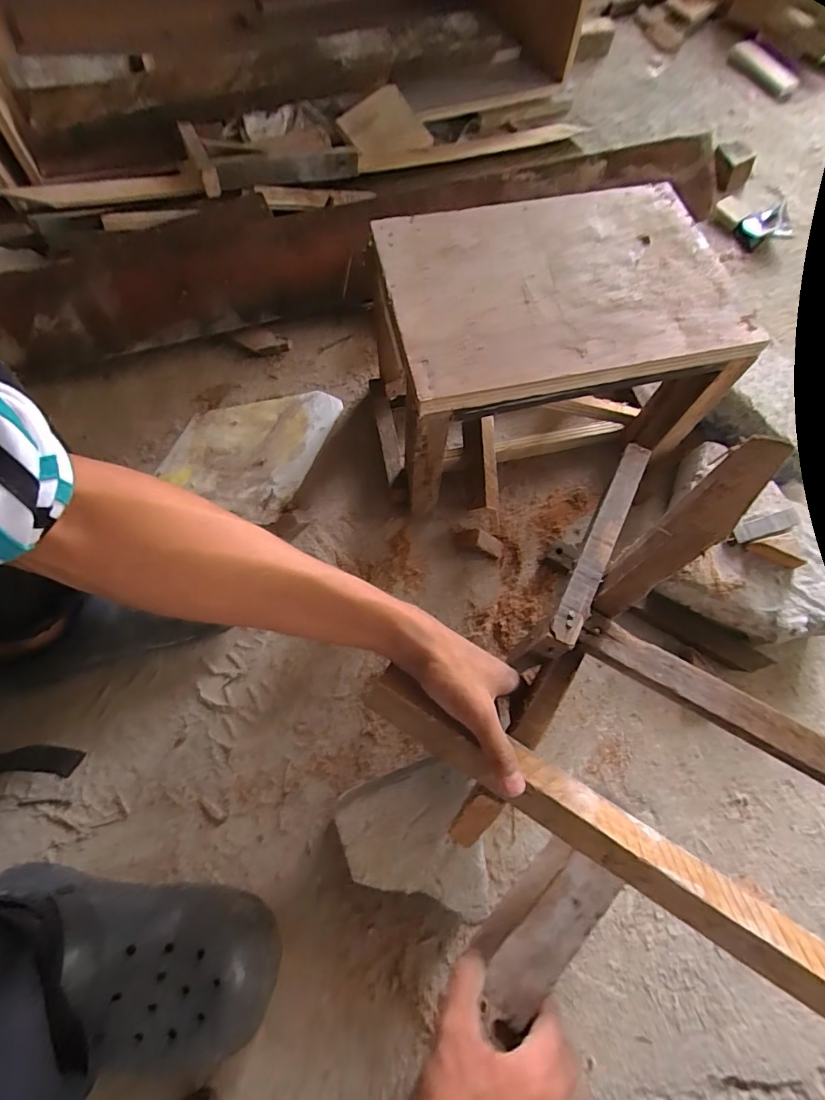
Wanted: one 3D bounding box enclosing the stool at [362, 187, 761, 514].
[{"bbox_3d":[0.127,-0.210,0.541,0.327,0.218,0.224,-12,69,-7],"label":"stool"}]

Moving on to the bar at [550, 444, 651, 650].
[{"bbox_3d":[0.154,-0.012,0.383,0.023,0.011,0.197,28,70,7],"label":"bar"}]

